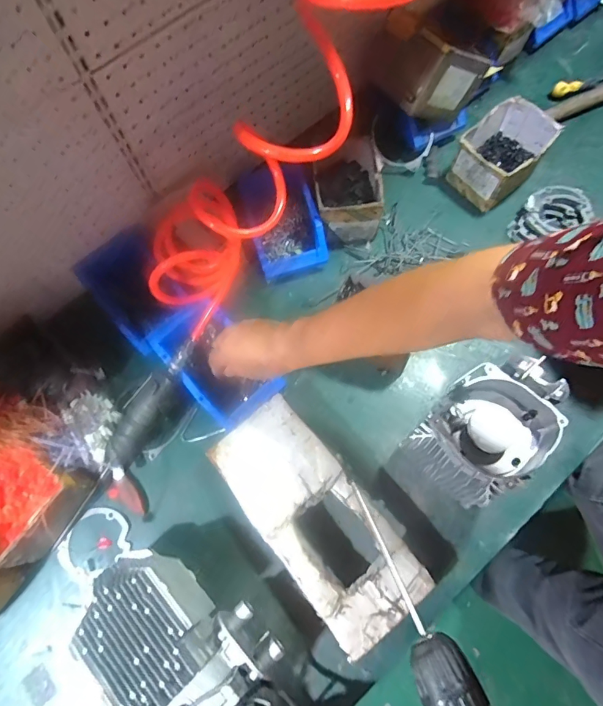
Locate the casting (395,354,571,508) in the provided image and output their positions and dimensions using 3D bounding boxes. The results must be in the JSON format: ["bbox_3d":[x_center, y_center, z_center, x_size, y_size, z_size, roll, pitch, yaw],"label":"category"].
[{"bbox_3d":[0.215,0.087,0.506,0.116,0.084,0.155,42,77,15],"label":"casting"}]

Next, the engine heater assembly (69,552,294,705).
[{"bbox_3d":[-0.119,0.386,0.537,0.323,0.134,0.164,40,76,15],"label":"engine heater assembly"}]

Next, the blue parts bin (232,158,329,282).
[{"bbox_3d":[-0.042,-0.229,0.750,0.126,0.094,0.191,-20,71,-5],"label":"blue parts bin"}]

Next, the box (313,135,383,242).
[{"bbox_3d":[0.081,-0.284,0.760,0.108,0.089,0.157,0,70,2],"label":"box"}]

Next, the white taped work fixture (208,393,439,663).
[{"bbox_3d":[0.023,0.220,0.613,0.150,0.073,0.319,-37,73,-11],"label":"white taped work fixture"}]

